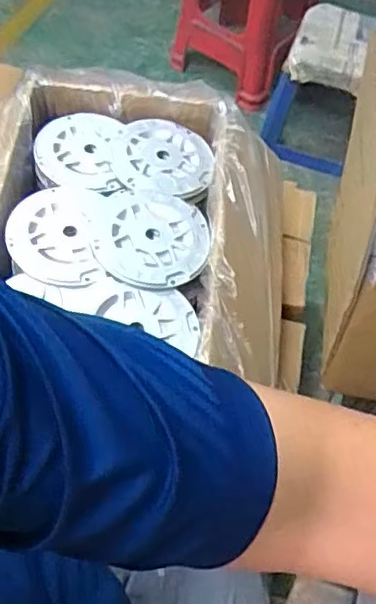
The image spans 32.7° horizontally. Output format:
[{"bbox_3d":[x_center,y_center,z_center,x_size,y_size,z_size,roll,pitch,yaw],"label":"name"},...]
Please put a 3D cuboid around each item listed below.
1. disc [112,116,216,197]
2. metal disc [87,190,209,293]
[{"bbox_3d":[-0.032,-0.189,0.832,0.125,0.020,0.129,2,57,-3],"label":"disc"},{"bbox_3d":[-0.044,-0.079,0.751,0.132,0.017,0.147,-5,58,-8],"label":"metal disc"}]

